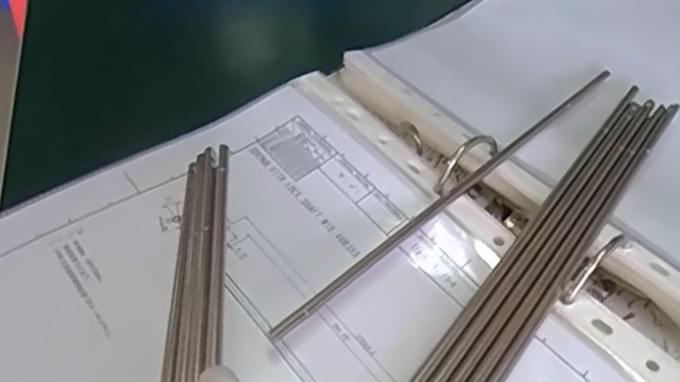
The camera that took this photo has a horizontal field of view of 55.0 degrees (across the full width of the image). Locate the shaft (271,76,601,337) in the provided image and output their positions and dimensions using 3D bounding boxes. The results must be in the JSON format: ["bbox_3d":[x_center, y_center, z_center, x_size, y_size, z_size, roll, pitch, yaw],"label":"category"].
[{"bbox_3d":[0.066,-0.005,0.327,0.261,0.011,0.005,-35,58,-30],"label":"shaft"}]

